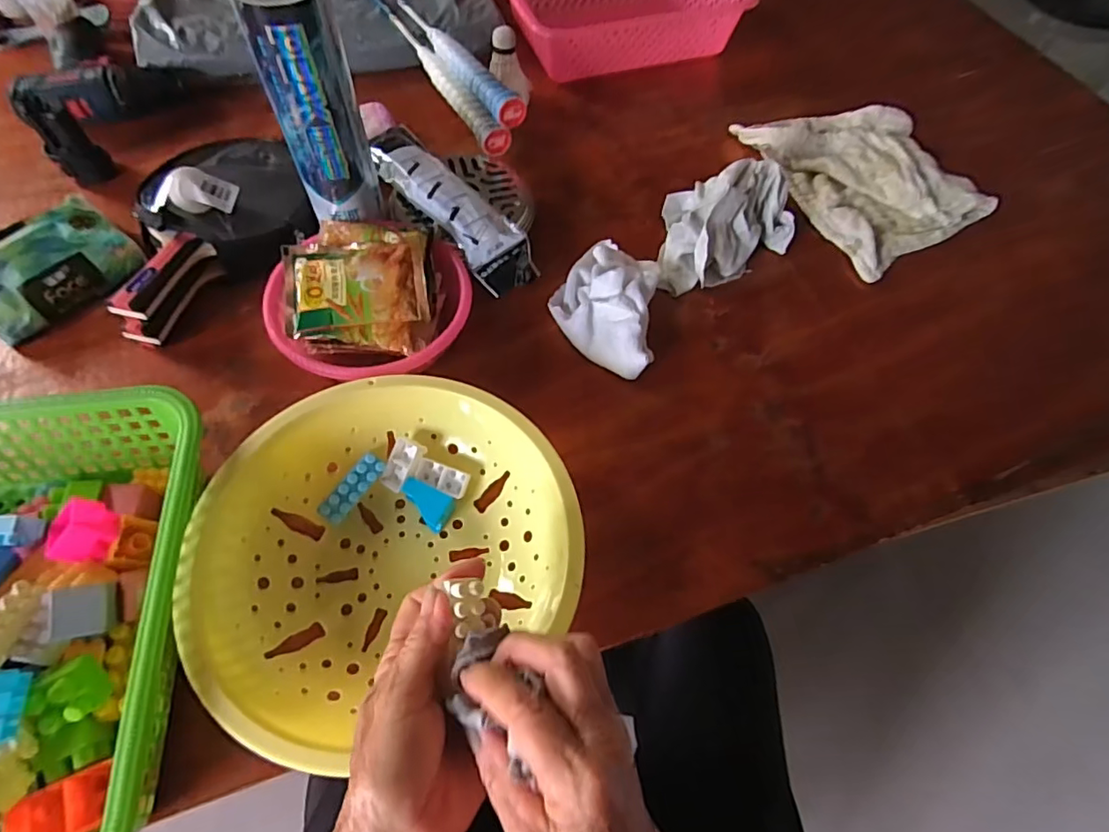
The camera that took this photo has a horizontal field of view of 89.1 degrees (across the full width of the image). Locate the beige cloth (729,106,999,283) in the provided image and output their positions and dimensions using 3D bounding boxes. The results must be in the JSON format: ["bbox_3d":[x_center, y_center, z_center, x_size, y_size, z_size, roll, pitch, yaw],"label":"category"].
[{"bbox_3d":[0.357,-0.277,0.642,0.195,0.032,0.246,-21,63,-14],"label":"beige cloth"}]

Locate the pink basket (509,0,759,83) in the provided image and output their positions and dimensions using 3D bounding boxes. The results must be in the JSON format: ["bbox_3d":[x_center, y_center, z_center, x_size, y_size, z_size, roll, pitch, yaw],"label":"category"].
[{"bbox_3d":[0.087,-0.556,0.766,0.305,0.083,0.206,-17,62,-12],"label":"pink basket"}]

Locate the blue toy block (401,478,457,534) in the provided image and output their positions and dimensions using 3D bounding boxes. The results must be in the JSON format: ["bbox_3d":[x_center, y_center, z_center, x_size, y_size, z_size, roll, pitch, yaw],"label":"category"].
[{"bbox_3d":[-0.099,0.068,0.433,0.040,0.019,0.026,26,62,12],"label":"blue toy block"}]

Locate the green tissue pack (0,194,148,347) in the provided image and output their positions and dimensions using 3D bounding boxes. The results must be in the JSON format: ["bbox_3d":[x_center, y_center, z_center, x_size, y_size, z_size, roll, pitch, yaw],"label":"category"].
[{"bbox_3d":[-0.454,-0.133,0.506,0.073,0.064,0.133,38,65,18],"label":"green tissue pack"}]

